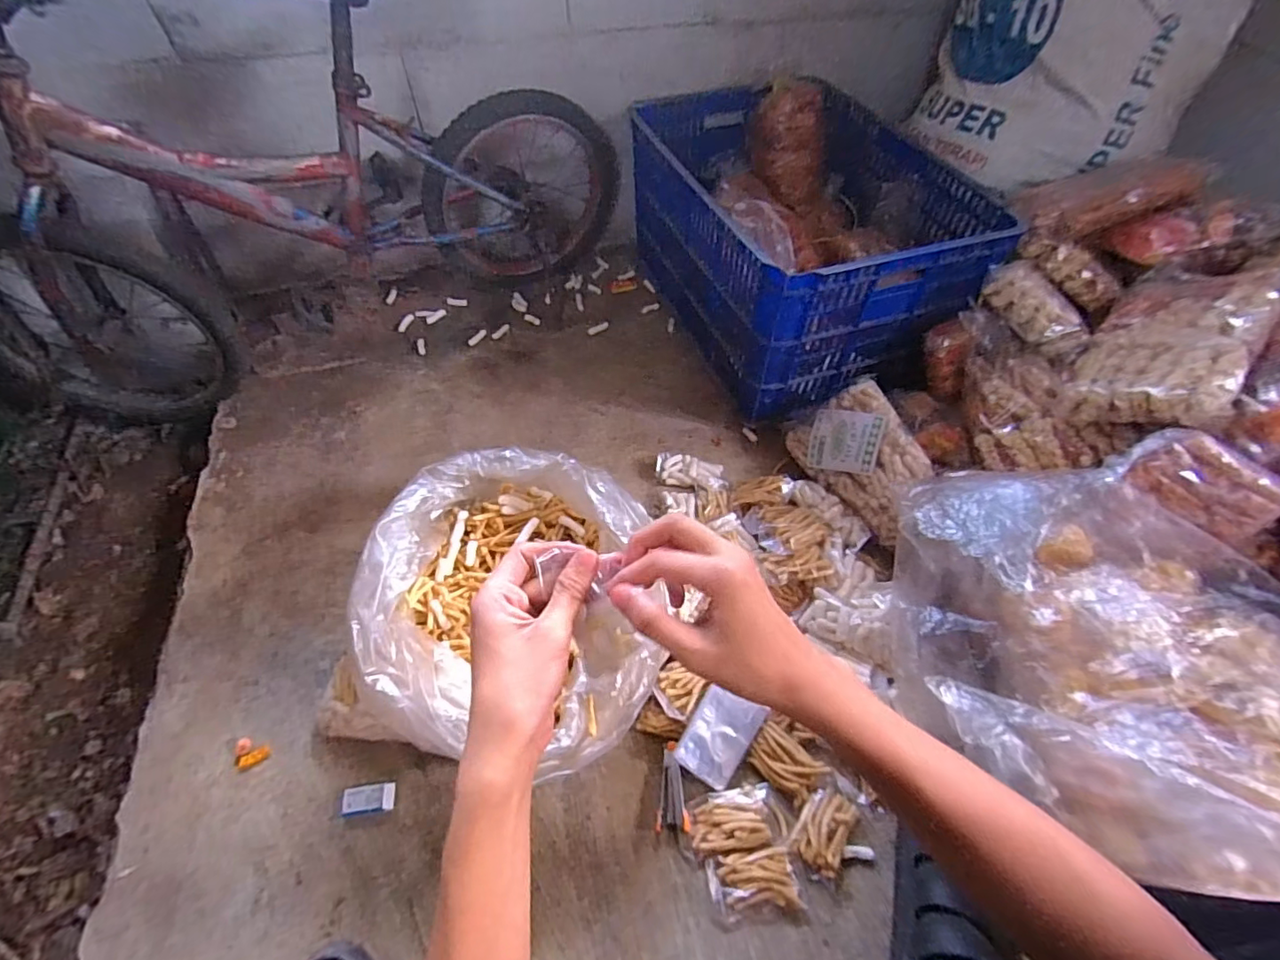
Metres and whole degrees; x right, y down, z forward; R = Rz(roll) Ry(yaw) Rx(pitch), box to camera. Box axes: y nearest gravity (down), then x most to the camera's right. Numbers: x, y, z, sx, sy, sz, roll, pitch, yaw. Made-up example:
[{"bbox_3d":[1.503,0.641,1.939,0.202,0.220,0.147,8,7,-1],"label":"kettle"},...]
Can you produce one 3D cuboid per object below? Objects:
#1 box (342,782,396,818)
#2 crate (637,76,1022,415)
[{"bbox_3d":[-0.305,0.360,0.620,0.057,0.009,0.029,-7,55,-6],"label":"box"},{"bbox_3d":[0.280,-0.433,0.989,0.424,0.265,0.619,-18,57,-14],"label":"crate"}]

